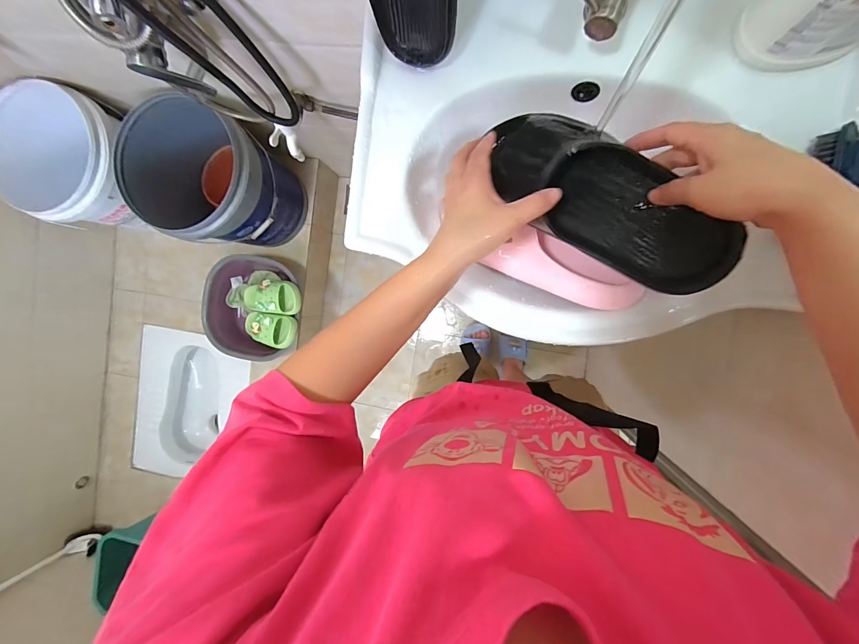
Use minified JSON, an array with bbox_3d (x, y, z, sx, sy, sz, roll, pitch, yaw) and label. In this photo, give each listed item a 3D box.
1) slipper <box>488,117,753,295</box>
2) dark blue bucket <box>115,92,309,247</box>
[{"bbox_3d":[0.154,-0.108,0.317,0.225,0.057,0.087,44,99,17],"label":"slipper"},{"bbox_3d":[-0.580,-0.378,0.989,0.365,0.345,0.298,25,97,6],"label":"dark blue bucket"}]

